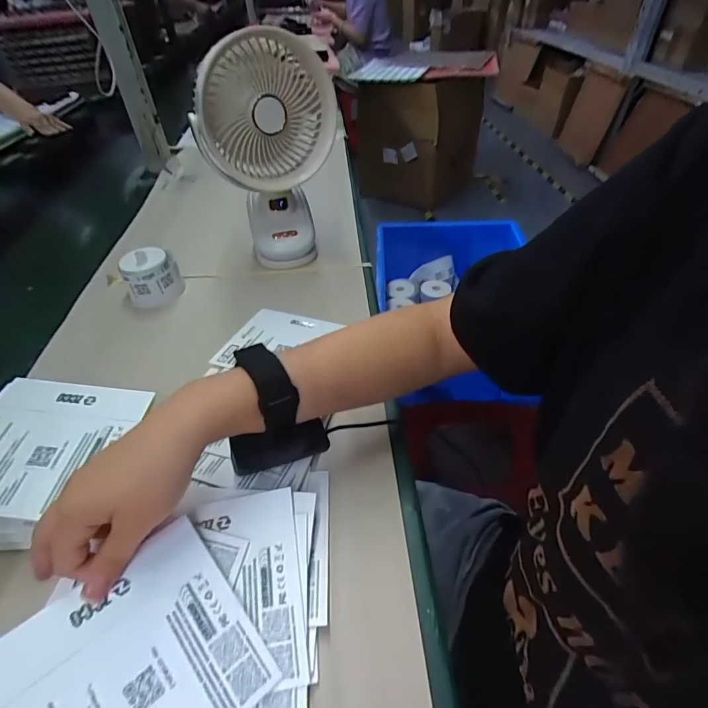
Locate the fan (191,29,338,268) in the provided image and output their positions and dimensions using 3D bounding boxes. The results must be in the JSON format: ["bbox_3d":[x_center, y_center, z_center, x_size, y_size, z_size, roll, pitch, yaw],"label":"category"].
[{"bbox_3d":[-0.100,-0.245,0.517,0.156,0.249,0.114,-6,44,-3],"label":"fan"}]

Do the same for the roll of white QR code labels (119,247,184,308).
[{"bbox_3d":[-0.253,-0.096,0.517,0.063,0.051,0.060,-1,44,1],"label":"roll of white QR code labels"}]

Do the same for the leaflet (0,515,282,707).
[{"bbox_3d":[-0.119,0.170,0.221,0.118,0.004,0.109,-31,68,-30],"label":"leaflet"}]

